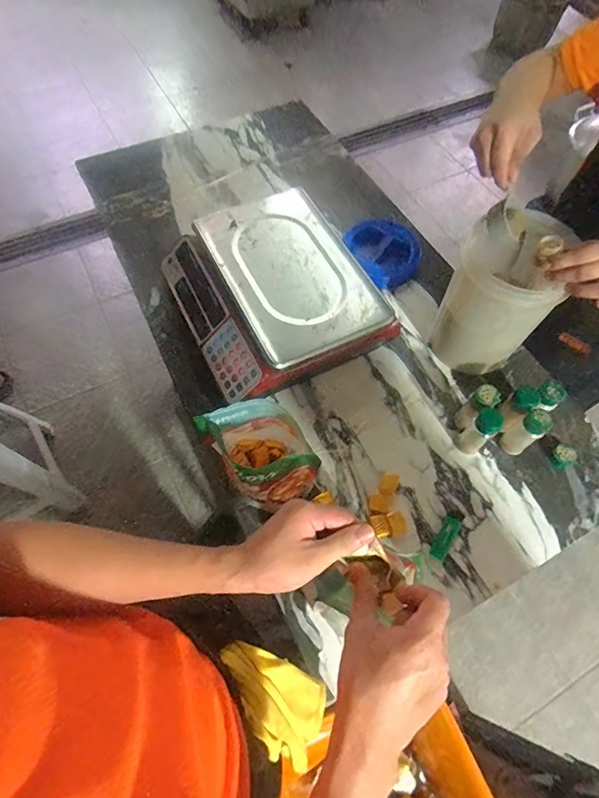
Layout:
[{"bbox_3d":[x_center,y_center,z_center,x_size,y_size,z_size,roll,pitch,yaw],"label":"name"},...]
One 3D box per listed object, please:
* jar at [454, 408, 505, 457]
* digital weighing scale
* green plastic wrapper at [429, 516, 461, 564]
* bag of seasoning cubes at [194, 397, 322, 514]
[{"bbox_3d":[0.273,0.052,0.672,0.038,0.100,0.038,0,63,-1],"label":"jar"},{"bbox_3d":[-0.052,-0.188,0.779,0.303,0.111,0.353,-26,66,-13],"label":"digital weighing scale"},{"bbox_3d":[0.214,0.202,0.643,0.024,0.016,0.068,31,67,14],"label":"green plastic wrapper"},{"bbox_3d":[-0.052,0.074,0.574,0.121,0.151,0.104,-20,65,-11],"label":"bag of seasoning cubes"}]

